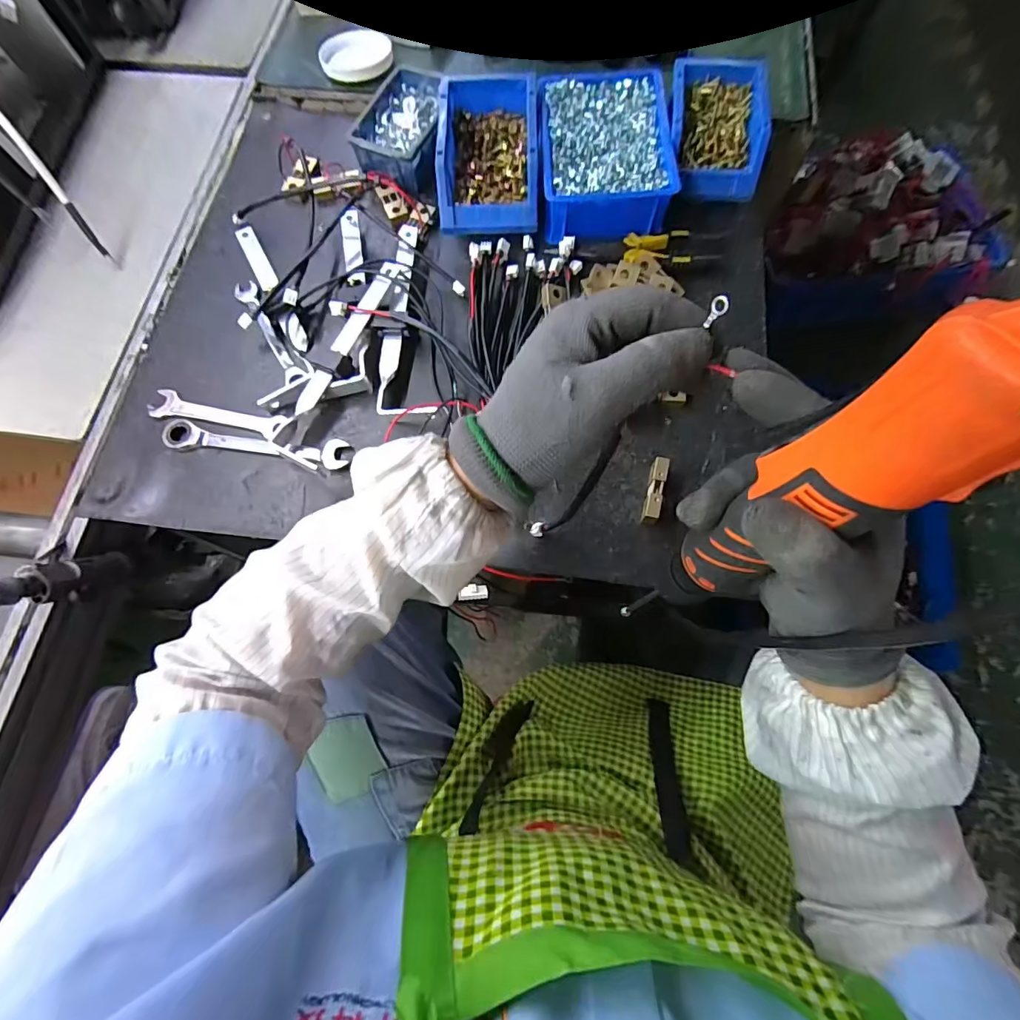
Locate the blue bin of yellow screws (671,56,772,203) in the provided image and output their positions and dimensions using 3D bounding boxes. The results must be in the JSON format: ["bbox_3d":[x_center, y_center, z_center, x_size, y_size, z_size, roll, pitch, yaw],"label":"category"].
[{"bbox_3d":[0.244,-0.452,0.567,0.111,0.062,0.161,5,74,4],"label":"blue bin of yellow screws"}]

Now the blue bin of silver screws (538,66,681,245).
[{"bbox_3d":[0.110,-0.425,0.569,0.146,0.059,0.201,-3,73,1],"label":"blue bin of silver screws"}]

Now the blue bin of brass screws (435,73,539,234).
[{"bbox_3d":[-0.024,-0.420,0.567,0.111,0.072,0.179,0,73,2],"label":"blue bin of brass screws"}]

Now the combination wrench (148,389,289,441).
[{"bbox_3d":[-0.322,-0.104,0.521,0.149,0.005,0.031,13,74,6],"label":"combination wrench"}]

